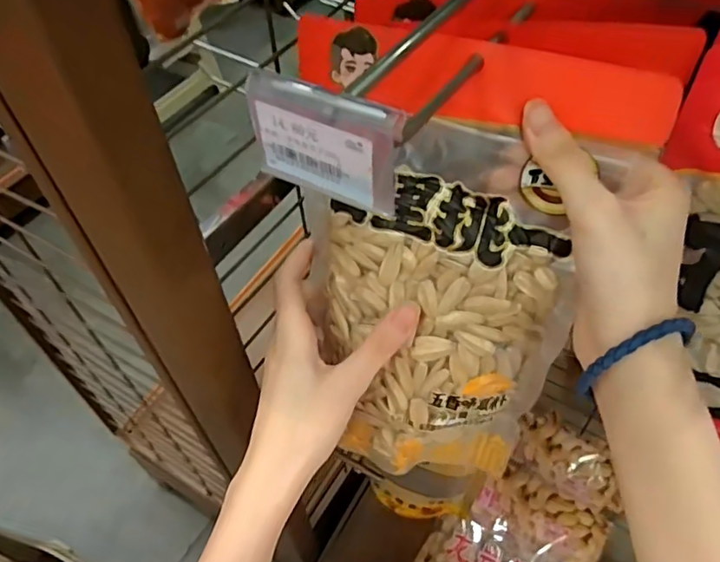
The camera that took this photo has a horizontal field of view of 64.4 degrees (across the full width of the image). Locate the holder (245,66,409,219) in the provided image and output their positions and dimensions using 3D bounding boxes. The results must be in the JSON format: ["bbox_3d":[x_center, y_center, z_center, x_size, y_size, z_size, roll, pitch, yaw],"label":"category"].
[{"bbox_3d":[-0.011,-0.040,0.171,0.049,0.035,0.008,23,57,22],"label":"holder"}]

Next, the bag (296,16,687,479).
[{"bbox_3d":[0.039,0.001,0.313,0.161,0.242,0.030,15,24,12],"label":"bag"}]

